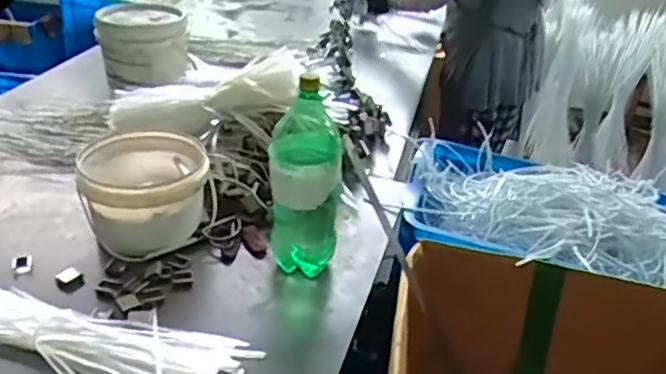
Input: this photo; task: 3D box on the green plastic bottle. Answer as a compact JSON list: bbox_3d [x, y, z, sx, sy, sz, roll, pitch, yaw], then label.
[{"bbox_3d":[-0.043,-0.003,1.013,0.105,0.305,0.106,3,29,-1],"label":"green plastic bottle"}]

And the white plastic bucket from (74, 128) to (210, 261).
[{"bbox_3d":[-0.316,0.014,1.118,0.203,0.128,0.204,3,29,-2],"label":"white plastic bucket"}]

